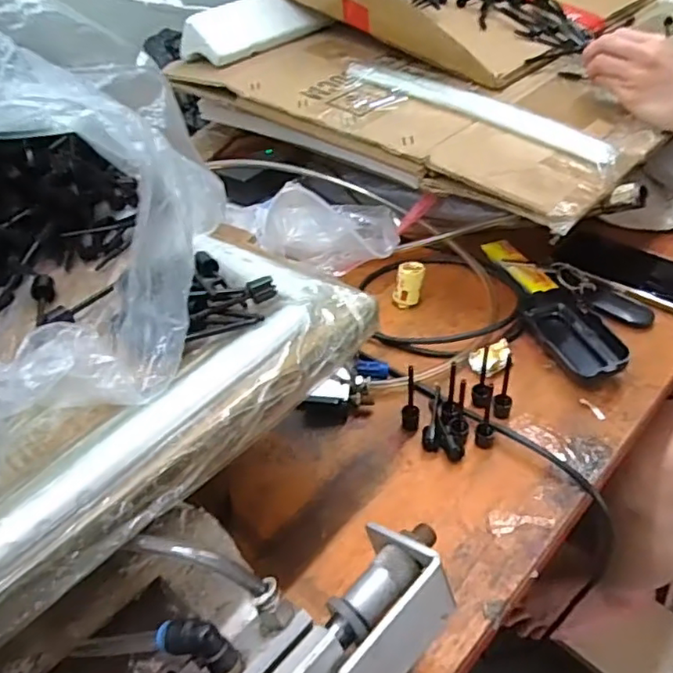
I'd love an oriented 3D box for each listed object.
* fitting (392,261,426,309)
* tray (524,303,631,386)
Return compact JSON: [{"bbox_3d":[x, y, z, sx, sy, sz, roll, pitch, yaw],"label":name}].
[{"bbox_3d":[0.073,-0.052,0.593,0.030,0.041,0.022,2,40,10],"label":"fitting"},{"bbox_3d":[0.209,0.005,0.526,0.050,0.028,0.105,-17,41,-12],"label":"tray"}]

